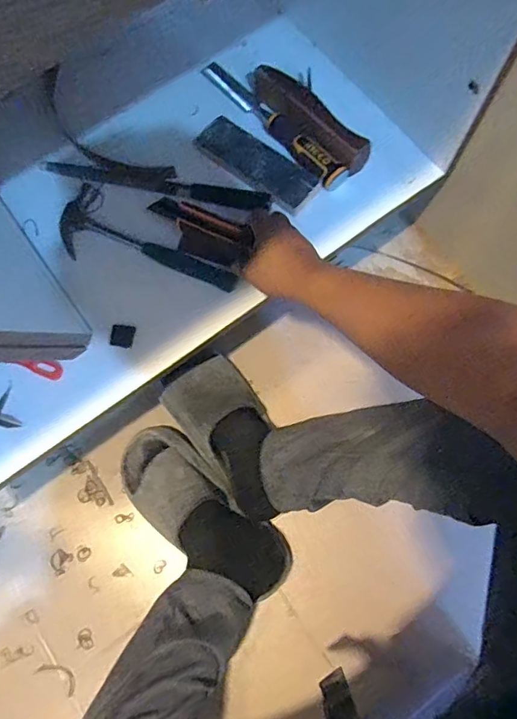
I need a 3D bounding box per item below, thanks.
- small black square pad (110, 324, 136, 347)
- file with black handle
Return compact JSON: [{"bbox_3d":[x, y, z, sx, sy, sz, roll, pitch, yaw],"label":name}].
[{"bbox_3d":[-0.174,-0.030,0.611,0.028,0.004,0.028,10,86,-8],"label":"small black square pad"},{"bbox_3d":[-0.143,-0.243,0.651,0.322,0.017,0.037,12,75,4],"label":"file with black handle"}]

